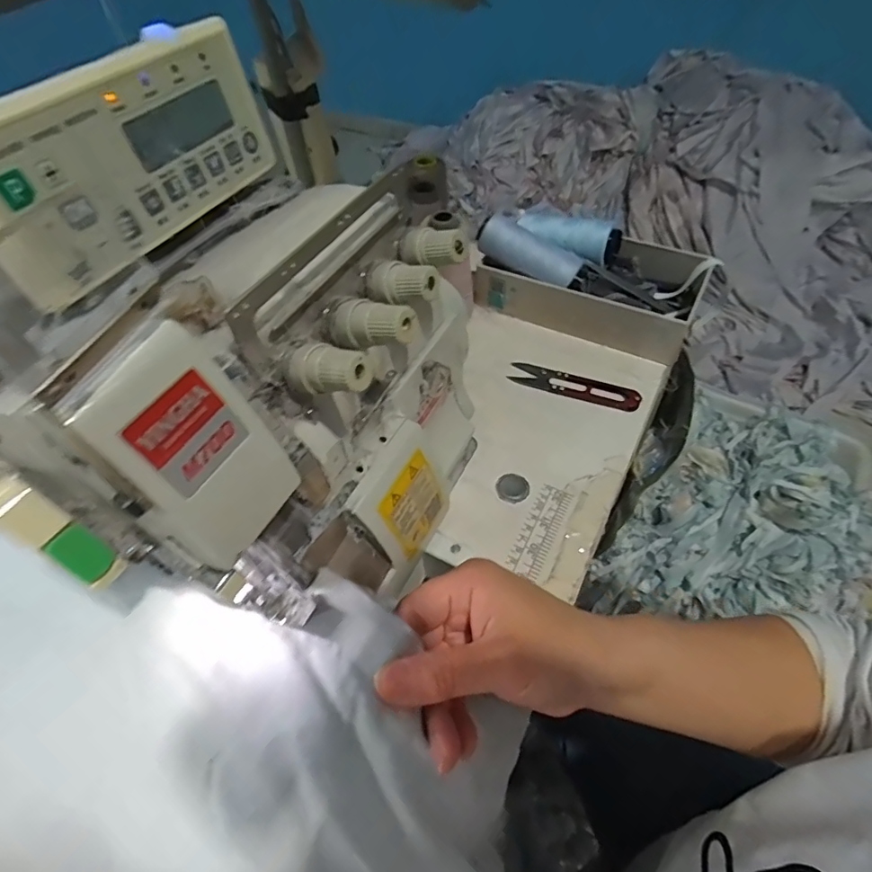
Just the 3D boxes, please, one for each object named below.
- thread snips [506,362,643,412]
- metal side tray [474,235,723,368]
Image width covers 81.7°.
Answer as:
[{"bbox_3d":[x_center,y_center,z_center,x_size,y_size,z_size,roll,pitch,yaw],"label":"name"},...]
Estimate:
[{"bbox_3d":[0.126,-0.046,0.462,0.116,0.011,0.025,21,57,16],"label":"thread snips"},{"bbox_3d":[0.160,-0.159,0.514,0.206,0.049,0.117,22,58,17],"label":"metal side tray"}]

